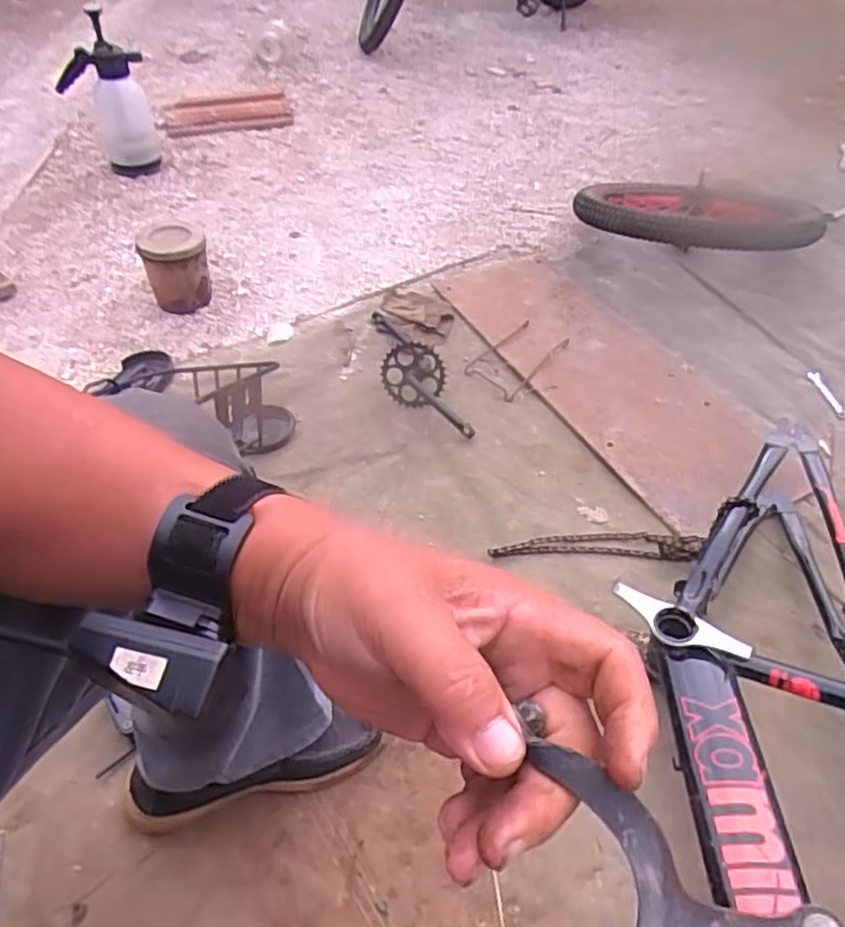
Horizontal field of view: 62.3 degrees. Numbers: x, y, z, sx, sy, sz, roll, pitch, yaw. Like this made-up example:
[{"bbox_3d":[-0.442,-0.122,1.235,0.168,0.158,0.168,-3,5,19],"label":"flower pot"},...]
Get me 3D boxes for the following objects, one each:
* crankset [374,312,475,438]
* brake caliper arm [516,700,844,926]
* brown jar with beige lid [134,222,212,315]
[{"bbox_3d":[-0.032,-0.181,1.201,0.105,0.079,0.367,-19,50,-14],"label":"crankset"},{"bbox_3d":[0.070,0.116,0.211,0.079,0.010,0.088,-22,65,8],"label":"brake caliper arm"},{"bbox_3d":[-0.481,-0.381,1.383,0.121,0.147,0.117,-1,48,1],"label":"brown jar with beige lid"}]

